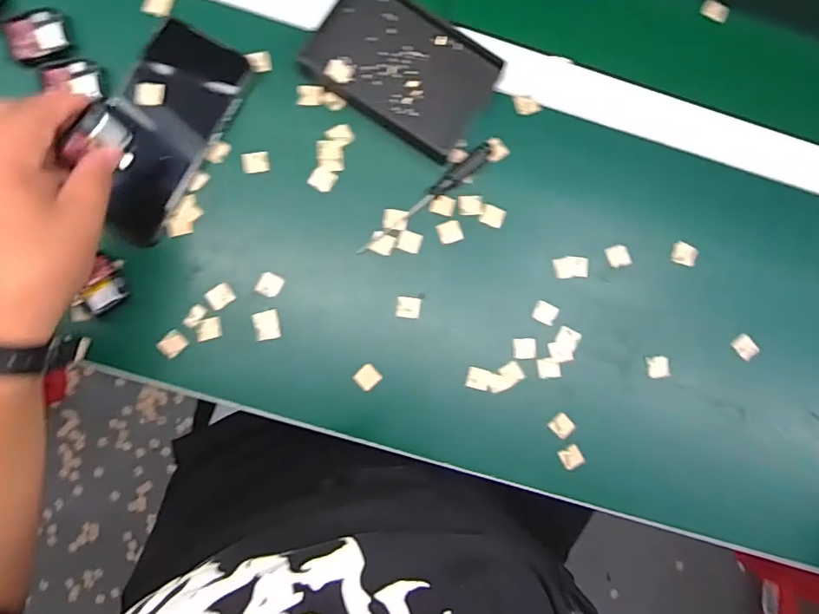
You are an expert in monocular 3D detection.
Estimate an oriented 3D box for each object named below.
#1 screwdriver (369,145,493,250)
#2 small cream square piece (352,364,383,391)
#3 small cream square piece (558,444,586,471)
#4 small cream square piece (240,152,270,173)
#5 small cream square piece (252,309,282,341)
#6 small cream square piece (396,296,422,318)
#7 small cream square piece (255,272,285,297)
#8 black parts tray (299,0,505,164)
[{"bbox_3d":[0.014,-0.084,0.412,0.130,0.012,0.015,-43,90,-8],"label":"screwdriver"},{"bbox_3d":[-0.032,0.054,0.406,0.018,0.008,0.017,-43,90,-8],"label":"small cream square piece"},{"bbox_3d":[0.126,0.117,0.411,0.017,0.004,0.016,-30,89,-8],"label":"small cream square piece"},{"bbox_3d":[-0.119,-0.113,0.411,0.021,0.004,0.016,-9,86,-7],"label":"small cream square piece"},{"bbox_3d":[-0.109,0.014,0.402,0.019,0.004,0.022,-11,86,-7],"label":"small cream square piece"},{"bbox_3d":[-0.001,0.000,0.412,0.018,0.004,0.016,7,84,-6],"label":"small cream square piece"},{"bbox_3d":[-0.106,-0.017,0.402,0.018,0.004,0.017,27,83,-3],"label":"small cream square piece"},{"bbox_3d":[-0.003,-0.186,0.415,0.134,0.021,0.091,34,82,-2],"label":"black parts tray"}]

